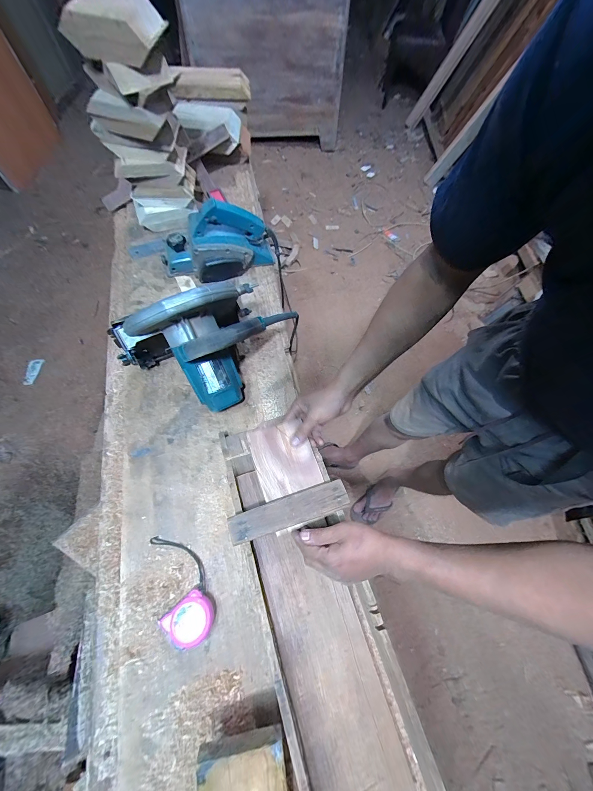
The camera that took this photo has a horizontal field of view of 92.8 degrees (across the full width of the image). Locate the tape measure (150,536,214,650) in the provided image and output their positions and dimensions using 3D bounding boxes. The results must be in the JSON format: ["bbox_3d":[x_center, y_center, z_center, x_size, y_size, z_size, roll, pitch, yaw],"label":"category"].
[{"bbox_3d":[-0.192,0.310,0.463,0.071,0.027,0.169,-24,68,-11],"label":"tape measure"}]

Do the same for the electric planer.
[{"bbox_3d":[-0.196,-0.389,0.689,0.268,0.138,0.131,-20,69,-14],"label":"electric planer"}]

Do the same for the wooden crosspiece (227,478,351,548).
[{"bbox_3d":[-0.010,0.182,0.449,0.189,0.016,0.046,-14,66,-13],"label":"wooden crosspiece"}]

